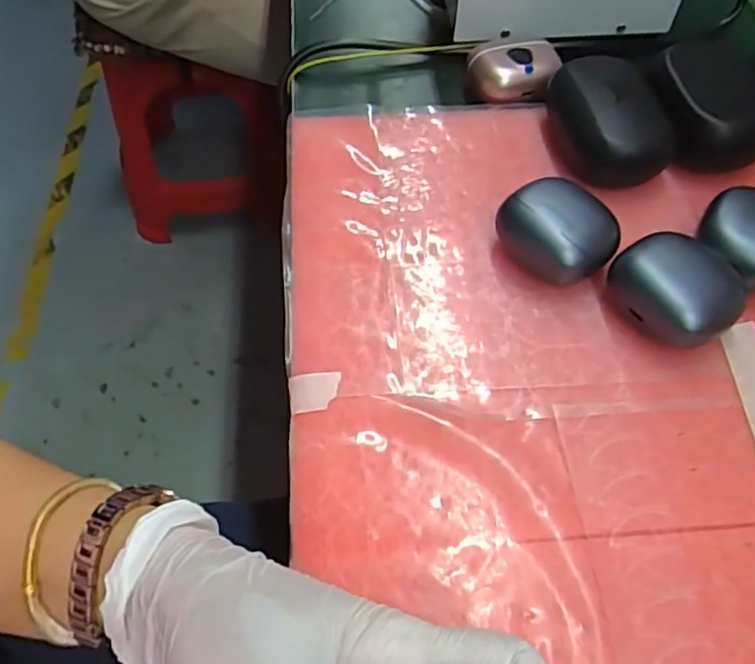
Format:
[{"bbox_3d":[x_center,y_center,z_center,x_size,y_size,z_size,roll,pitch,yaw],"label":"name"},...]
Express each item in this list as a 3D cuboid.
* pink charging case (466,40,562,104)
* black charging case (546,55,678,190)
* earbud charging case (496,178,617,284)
[{"bbox_3d":[0.087,-0.169,0.416,0.056,0.022,0.039,10,57,5],"label":"pink charging case"},{"bbox_3d":[0.130,-0.123,0.366,0.052,0.034,0.077,-3,57,-4],"label":"black charging case"},{"bbox_3d":[0.090,-0.052,0.321,0.055,0.030,0.039,37,63,20],"label":"earbud charging case"}]

